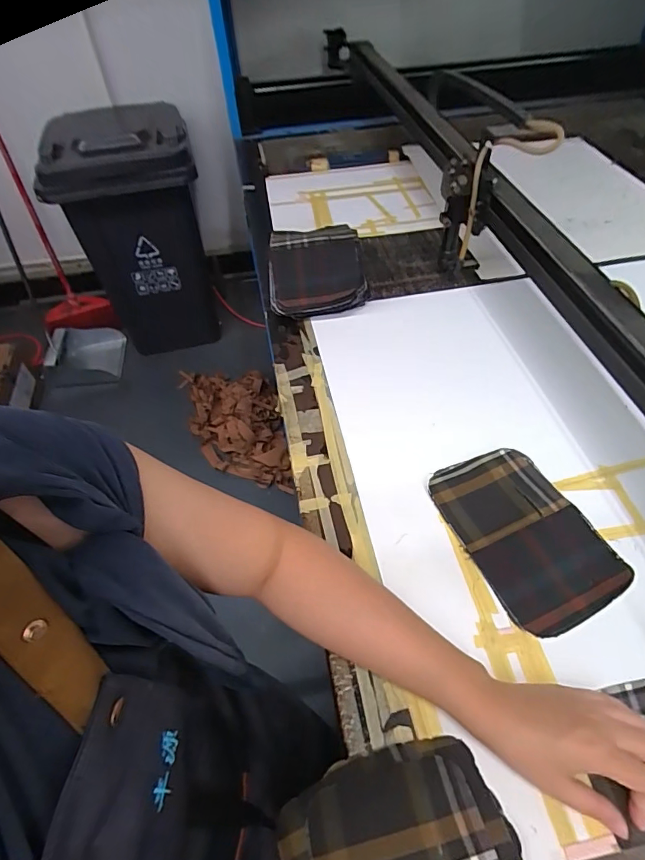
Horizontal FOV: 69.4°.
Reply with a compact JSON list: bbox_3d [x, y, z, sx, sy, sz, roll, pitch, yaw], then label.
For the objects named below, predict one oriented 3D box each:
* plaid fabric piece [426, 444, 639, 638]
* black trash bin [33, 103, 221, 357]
[{"bbox_3d":[0.220,0.109,0.512,0.135,0.013,0.199,-22,53,-14],"label":"plaid fabric piece"},{"bbox_3d":[-0.569,-0.589,1.533,0.385,0.716,0.344,-15,53,-8],"label":"black trash bin"}]

